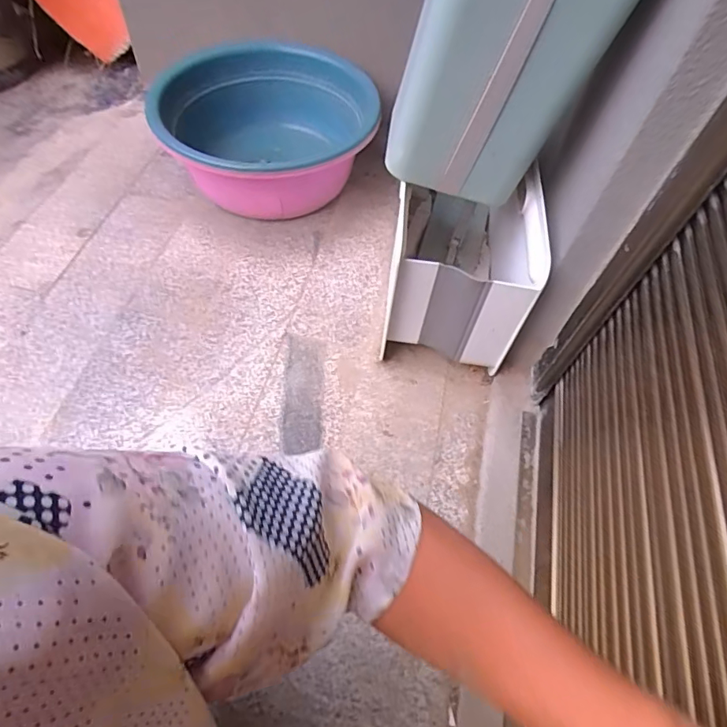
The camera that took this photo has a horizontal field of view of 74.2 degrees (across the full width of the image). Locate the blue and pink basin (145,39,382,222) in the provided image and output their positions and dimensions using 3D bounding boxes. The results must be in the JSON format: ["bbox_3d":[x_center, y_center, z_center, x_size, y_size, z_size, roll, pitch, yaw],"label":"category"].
[{"bbox_3d":[-0.199,-0.478,1.039,0.446,0.215,0.419,3,62,-7],"label":"blue and pink basin"}]

